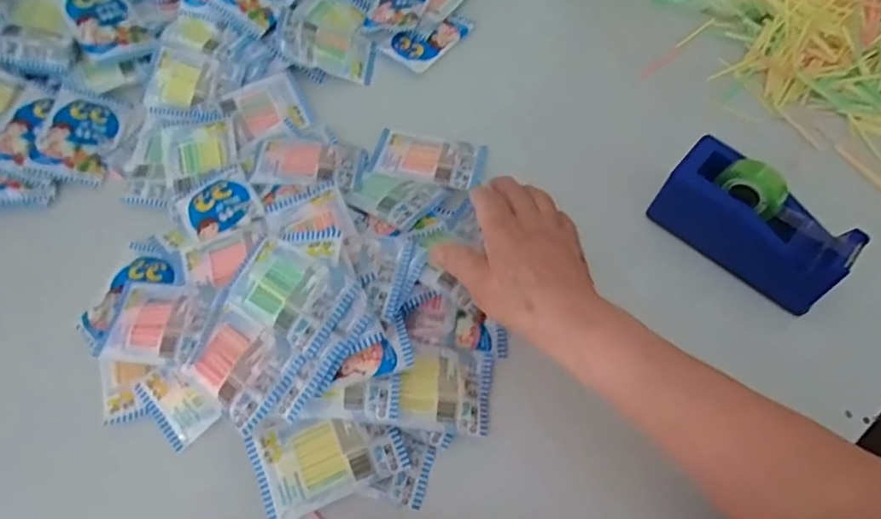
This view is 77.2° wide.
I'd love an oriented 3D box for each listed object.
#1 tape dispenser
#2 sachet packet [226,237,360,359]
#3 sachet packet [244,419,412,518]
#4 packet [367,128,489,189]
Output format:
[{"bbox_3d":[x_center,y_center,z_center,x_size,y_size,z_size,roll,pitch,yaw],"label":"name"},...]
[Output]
[{"bbox_3d":[0.254,-0.030,0.449,0.145,0.076,0.061,39,71,17],"label":"tape dispenser"},{"bbox_3d":[-0.114,0.023,0.408,0.093,0.021,0.062,28,68,13],"label":"sachet packet"},{"bbox_3d":[-0.079,0.139,0.396,0.103,0.009,0.064,-22,78,-11],"label":"sachet packet"},{"bbox_3d":[-0.011,-0.096,0.524,0.104,0.006,0.062,11,54,7],"label":"packet"}]

